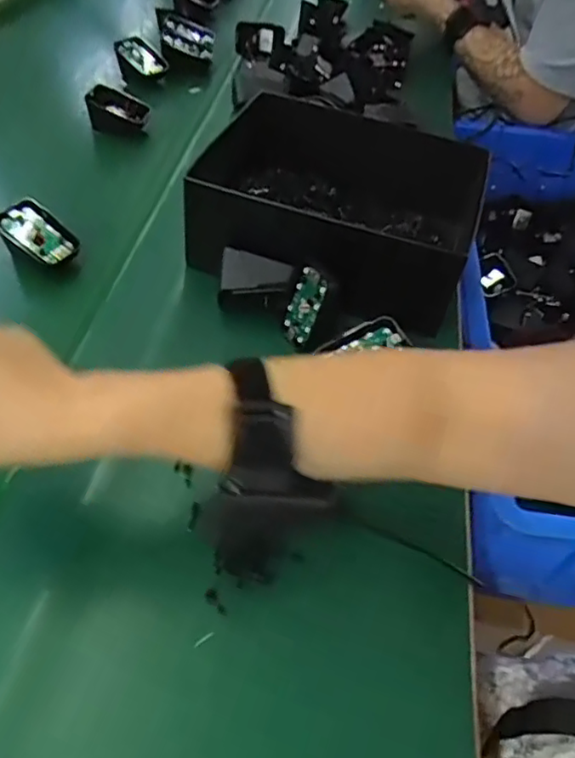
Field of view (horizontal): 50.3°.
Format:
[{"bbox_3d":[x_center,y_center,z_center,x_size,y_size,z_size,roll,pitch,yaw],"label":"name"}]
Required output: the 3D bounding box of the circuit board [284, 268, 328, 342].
[{"bbox_3d":[0.013,-0.060,0.493,0.005,0.065,0.034,-13,50,-35],"label":"circuit board"}]

